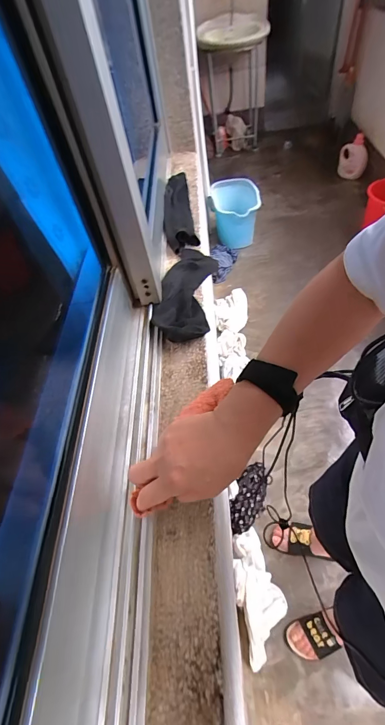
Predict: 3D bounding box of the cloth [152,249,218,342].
[{"bbox_3d":[-0.012,-0.120,0.555,0.087,0.031,0.230,3,53,8],"label":"cloth"}]

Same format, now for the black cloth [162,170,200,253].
[{"bbox_3d":[-0.033,-0.330,0.722,0.063,0.035,0.292,-9,51,2],"label":"black cloth"}]

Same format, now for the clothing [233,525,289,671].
[{"bbox_3d":[0.202,0.702,1.030,0.137,0.044,0.323,-12,52,-4],"label":"clothing"}]

